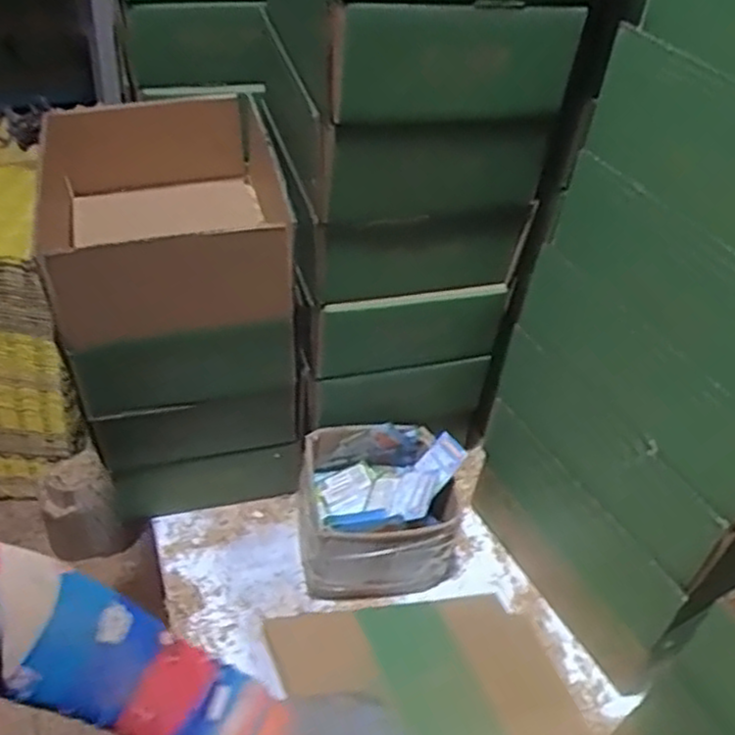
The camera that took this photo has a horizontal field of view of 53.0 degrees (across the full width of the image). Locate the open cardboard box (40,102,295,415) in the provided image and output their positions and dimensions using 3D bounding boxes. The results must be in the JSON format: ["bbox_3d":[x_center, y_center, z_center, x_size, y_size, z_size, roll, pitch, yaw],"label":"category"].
[{"bbox_3d":[-0.179,-0.118,0.689,0.216,0.170,0.256,-9,45,-15],"label":"open cardboard box"}]

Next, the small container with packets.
[{"bbox_3d":[0.013,0.146,0.751,0.165,0.119,0.130,-4,44,-11],"label":"small container with packets"}]

